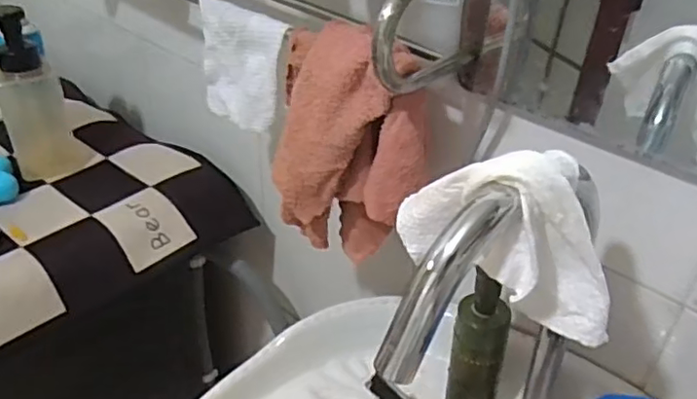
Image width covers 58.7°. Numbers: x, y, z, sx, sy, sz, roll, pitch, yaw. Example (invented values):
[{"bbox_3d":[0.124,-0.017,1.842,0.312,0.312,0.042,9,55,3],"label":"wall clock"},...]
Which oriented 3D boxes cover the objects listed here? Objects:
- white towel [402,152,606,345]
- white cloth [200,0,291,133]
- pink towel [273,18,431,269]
[{"bbox_3d":[0.096,0.020,0.362,0.131,0.096,0.054,27,41,29],"label":"white towel"},{"bbox_3d":[-0.101,-0.124,0.580,0.107,0.103,0.020,32,43,33],"label":"white cloth"},{"bbox_3d":[0.001,-0.041,0.537,0.123,0.204,0.088,4,35,-1],"label":"pink towel"}]

